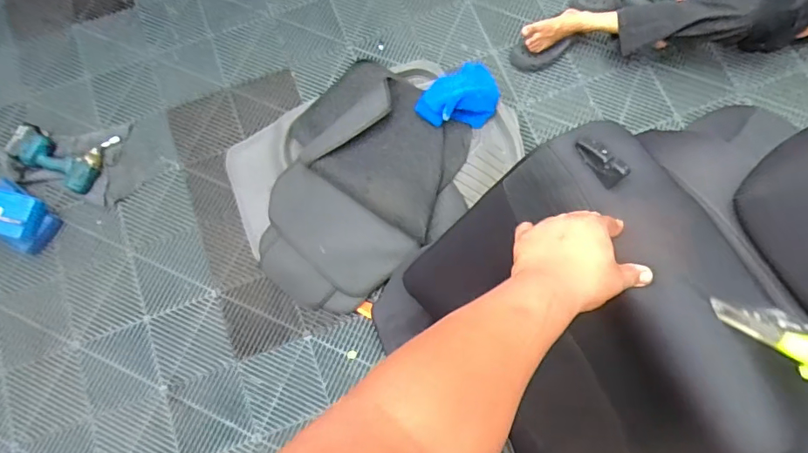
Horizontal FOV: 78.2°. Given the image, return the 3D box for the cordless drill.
[{"bbox_3d":[-0.974,-0.226,1.418,0.253,0.095,0.191,23,75,9],"label":"cordless drill"}]

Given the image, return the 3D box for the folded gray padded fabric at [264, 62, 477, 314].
[{"bbox_3d":[-0.139,-0.114,1.368,0.548,0.099,0.655,43,79,13],"label":"folded gray padded fabric"}]

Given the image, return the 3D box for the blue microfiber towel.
[{"bbox_3d":[0.147,-0.364,1.366,0.222,0.071,0.160,1,76,3],"label":"blue microfiber towel"}]

